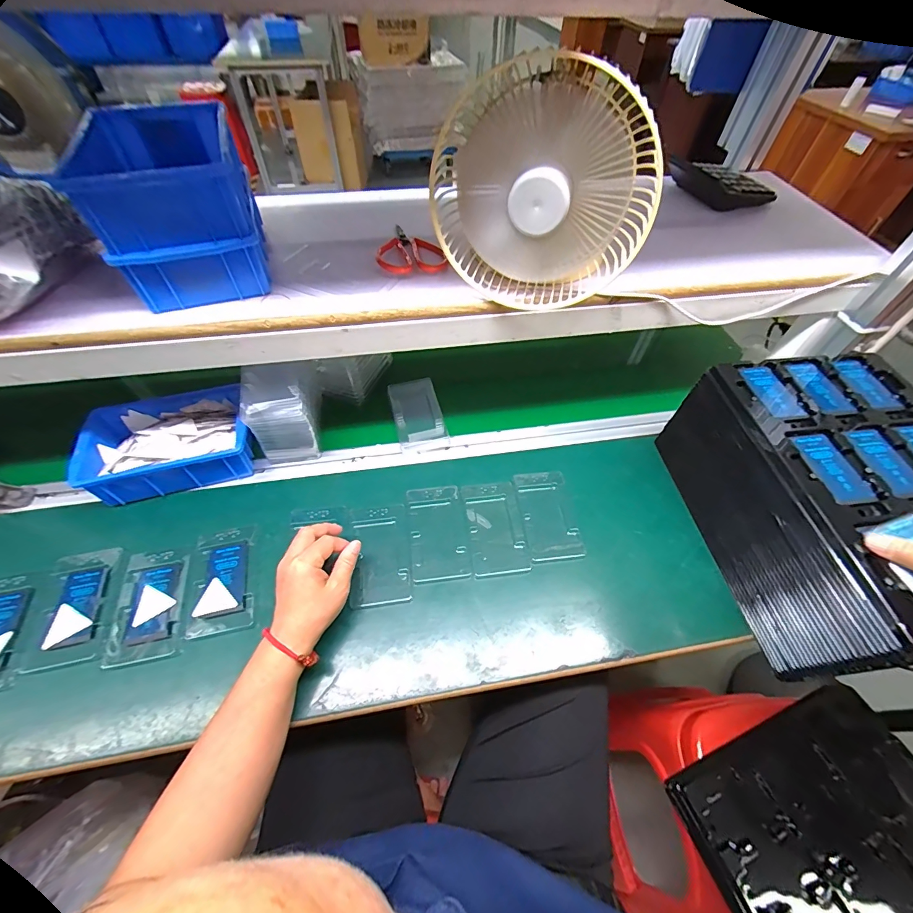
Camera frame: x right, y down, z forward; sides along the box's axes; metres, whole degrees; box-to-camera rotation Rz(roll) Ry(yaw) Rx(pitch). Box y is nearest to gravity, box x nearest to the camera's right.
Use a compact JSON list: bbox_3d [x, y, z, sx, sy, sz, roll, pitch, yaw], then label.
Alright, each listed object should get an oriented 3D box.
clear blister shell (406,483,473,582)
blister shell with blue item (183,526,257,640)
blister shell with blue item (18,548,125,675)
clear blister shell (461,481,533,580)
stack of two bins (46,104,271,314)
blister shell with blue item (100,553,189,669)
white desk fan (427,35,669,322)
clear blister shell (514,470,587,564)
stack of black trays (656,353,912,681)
[{"bbox_3d":[-0.025,0.098,0.521,0.071,0.013,0.126,-6,53,-6],"label":"clear blister shell"},{"bbox_3d":[-0.279,0.145,0.475,0.070,0.008,0.122,-9,54,-9],"label":"blister shell with blue item"},{"bbox_3d":[-0.439,0.170,0.458,0.074,0.012,0.128,-8,54,-8],"label":"blister shell with blue item"},{"bbox_3d":[0.053,0.093,0.528,0.074,0.012,0.127,-5,53,-6],"label":"clear blister shell"},{"bbox_3d":[-0.293,-0.261,0.424,0.146,0.129,0.203,-22,57,-17],"label":"stack of two bins"},{"bbox_3d":[-0.353,0.169,0.455,0.073,0.007,0.120,-8,54,-8],"label":"blister shell with blue item"},{"bbox_3d":[0.080,-0.238,0.377,0.202,0.182,0.054,11,53,6],"label":"white desk fan"},{"bbox_3d":[0.122,0.078,0.542,0.073,0.011,0.128,-3,53,-4],"label":"clear blister shell"},{"bbox_3d":[0.443,0.055,0.473,0.215,0.161,0.322,-5,53,-6],"label":"stack of black trays"}]

